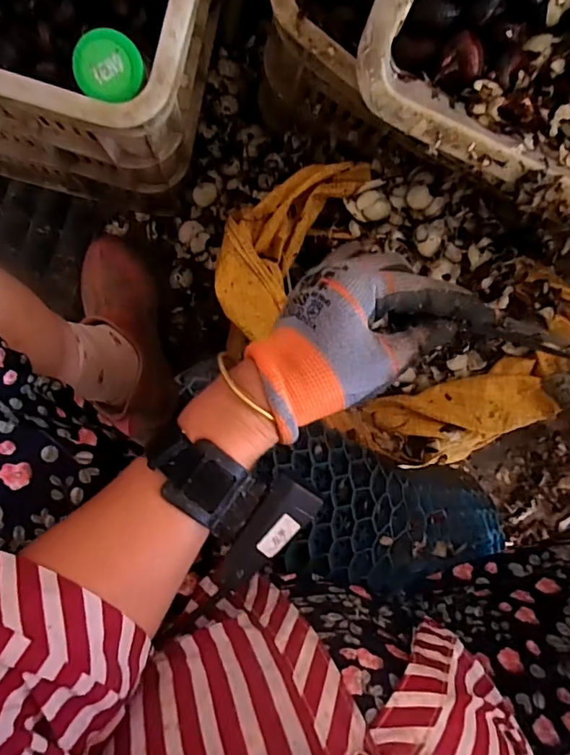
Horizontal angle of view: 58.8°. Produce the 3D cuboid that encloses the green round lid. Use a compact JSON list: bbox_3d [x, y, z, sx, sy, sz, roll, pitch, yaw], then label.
[{"bbox_3d":[-0.124,-0.218,0.353,0.046,0.009,0.045,0,94,-4],"label":"green round lid"}]

